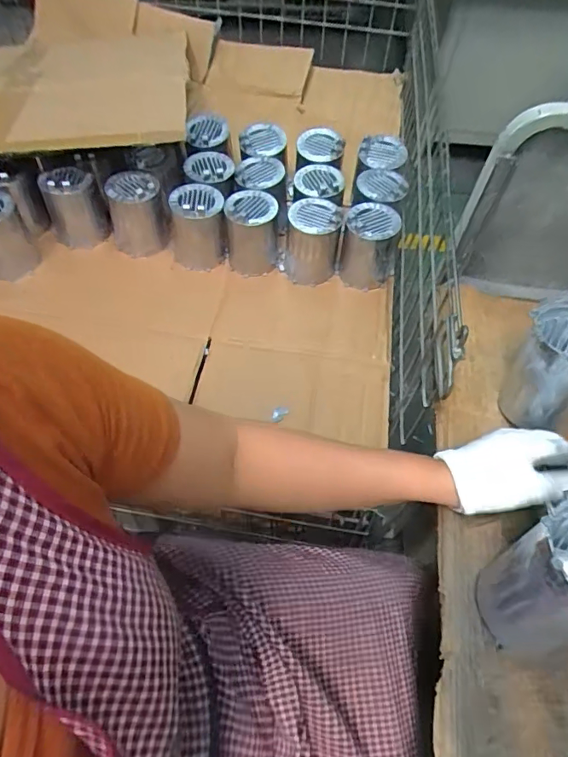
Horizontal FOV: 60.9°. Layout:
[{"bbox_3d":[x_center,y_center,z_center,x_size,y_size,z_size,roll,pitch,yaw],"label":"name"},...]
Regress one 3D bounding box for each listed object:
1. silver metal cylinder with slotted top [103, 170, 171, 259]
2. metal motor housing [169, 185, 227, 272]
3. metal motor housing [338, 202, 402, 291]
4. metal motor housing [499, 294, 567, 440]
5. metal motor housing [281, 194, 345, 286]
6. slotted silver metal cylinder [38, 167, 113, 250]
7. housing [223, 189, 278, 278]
[{"bbox_3d":[-0.255,-0.281,0.849,0.097,0.123,0.114,-15,59,-12],"label":"silver metal cylinder with slotted top"},{"bbox_3d":[-0.149,-0.261,0.834,0.095,0.118,0.085,-2,57,-4],"label":"metal motor housing"},{"bbox_3d":[0.145,-0.225,0.825,0.090,0.120,0.088,11,57,5],"label":"metal motor housing"},{"bbox_3d":[0.289,-0.011,0.505,0.090,0.114,0.095,1,57,-2],"label":"metal motor housing"},{"bbox_3d":[0.046,-0.237,0.827,0.090,0.115,0.090,3,57,-1],"label":"metal motor housing"},{"bbox_3d":[-0.363,-0.296,0.849,0.095,0.125,0.090,-24,61,-17],"label":"slotted silver metal cylinder"},{"bbox_3d":[-0.056,-0.251,0.837,0.085,0.116,0.087,0,57,-2],"label":"housing"}]

